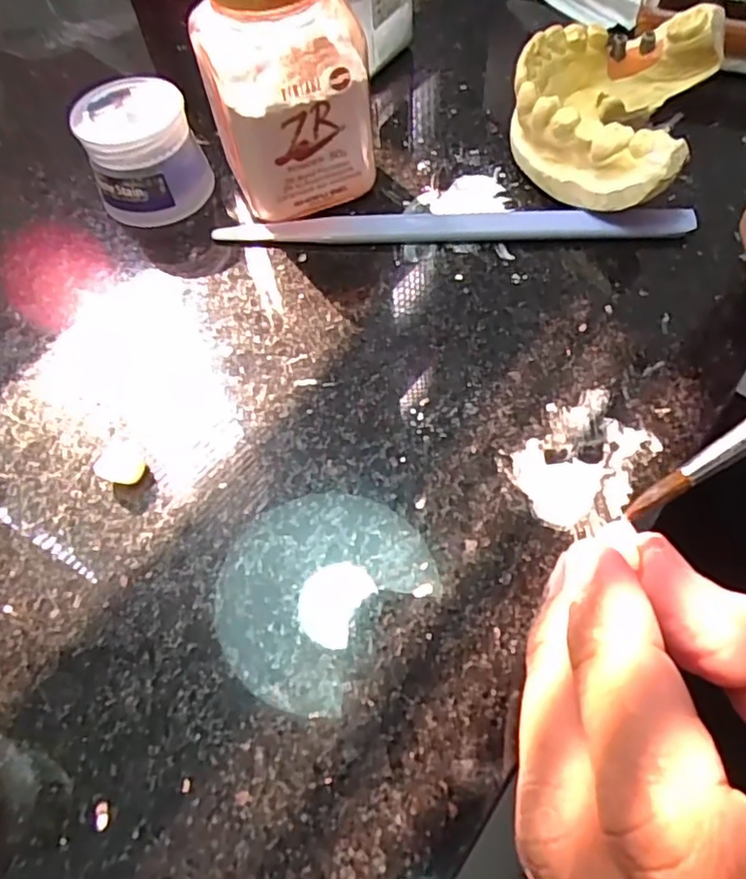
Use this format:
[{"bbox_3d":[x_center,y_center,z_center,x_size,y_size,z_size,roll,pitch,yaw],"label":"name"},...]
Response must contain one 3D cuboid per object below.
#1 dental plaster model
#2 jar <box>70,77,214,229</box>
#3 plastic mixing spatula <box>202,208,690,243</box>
[{"bbox_3d":[0.068,-0.097,0.183,0.050,0.027,0.065,19,62,14],"label":"dental plaster model"},{"bbox_3d":[-0.070,-0.088,0.190,0.033,0.029,0.029,-21,60,-9],"label":"jar"},{"bbox_3d":[0.022,-0.063,0.182,0.138,0.006,0.008,1,59,4],"label":"plastic mixing spatula"}]

